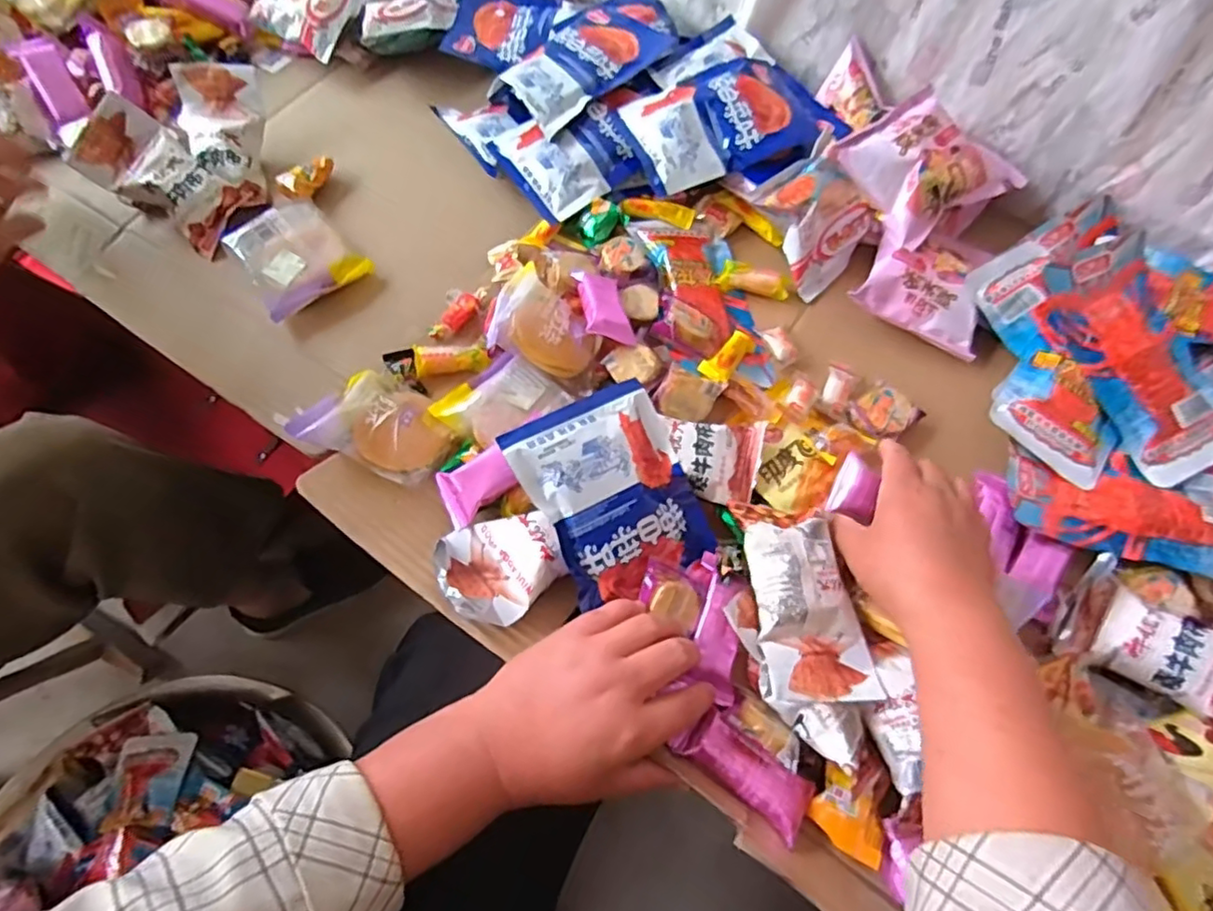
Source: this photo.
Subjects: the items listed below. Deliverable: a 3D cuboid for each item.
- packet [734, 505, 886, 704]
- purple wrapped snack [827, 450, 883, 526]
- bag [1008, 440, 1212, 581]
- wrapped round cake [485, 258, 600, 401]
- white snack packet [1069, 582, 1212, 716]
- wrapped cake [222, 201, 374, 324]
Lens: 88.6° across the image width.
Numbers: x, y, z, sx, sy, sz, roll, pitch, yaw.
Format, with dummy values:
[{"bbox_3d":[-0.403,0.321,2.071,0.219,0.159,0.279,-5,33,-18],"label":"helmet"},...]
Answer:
[{"bbox_3d":[0.135,0.097,0.423,0.078,0.032,0.133,-1,65,-3],"label":"packet"},{"bbox_3d":[0.188,0.023,0.473,0.028,0.009,0.045,20,86,40],"label":"purple wrapped snack"},{"bbox_3d":[0.412,0.039,0.481,0.193,0.015,0.092,16,66,5],"label":"bag"},{"bbox_3d":[-0.045,-0.106,0.508,0.101,0.034,0.075,26,67,9],"label":"wrapped round cake"},{"bbox_3d":[0.378,0.130,0.421,0.092,0.023,0.063,26,70,32],"label":"white snack packet"},{"bbox_3d":[-0.288,-0.183,0.572,0.097,0.035,0.109,-39,72,-18],"label":"wrapped cake"}]

